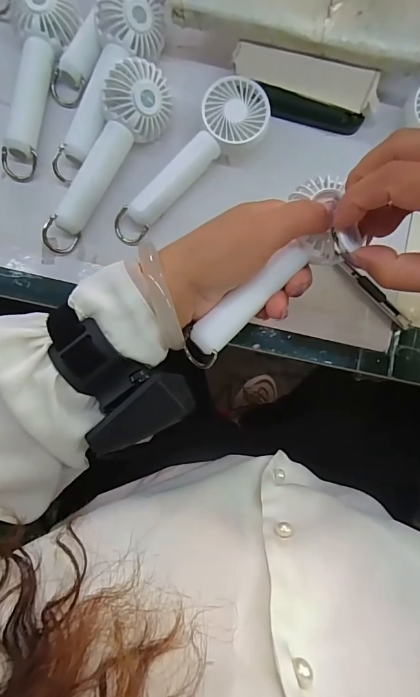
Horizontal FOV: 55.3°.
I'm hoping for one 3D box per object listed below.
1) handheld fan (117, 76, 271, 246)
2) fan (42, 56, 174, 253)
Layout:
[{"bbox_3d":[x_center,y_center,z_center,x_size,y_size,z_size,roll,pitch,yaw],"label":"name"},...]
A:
[{"bbox_3d":[-0.016,-0.154,0.341,0.051,0.033,0.162,41,83,3],"label":"handheld fan"},{"bbox_3d":[-0.091,-0.158,0.328,0.049,0.046,0.165,38,85,1],"label":"fan"}]

